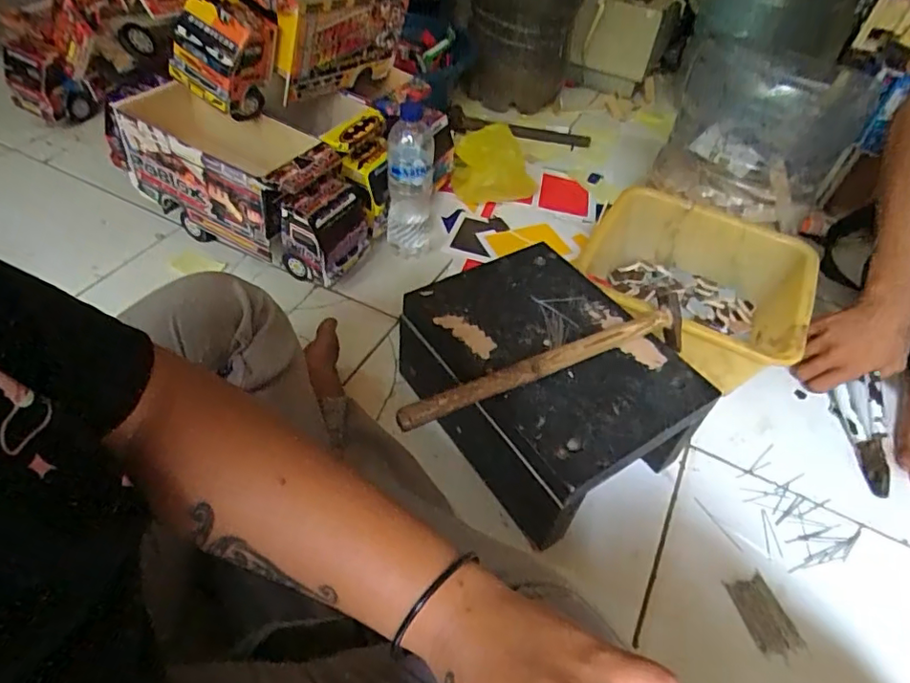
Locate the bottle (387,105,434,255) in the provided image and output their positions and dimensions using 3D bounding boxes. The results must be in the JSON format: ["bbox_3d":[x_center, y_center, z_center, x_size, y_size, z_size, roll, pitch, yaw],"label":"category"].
[{"bbox_3d":[-0.063,-0.223,0.807,0.070,0.212,0.064,2,48,-5],"label":"bottle"}]

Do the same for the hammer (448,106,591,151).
[{"bbox_3d":[0.136,-0.445,1.151,0.295,0.031,0.061,4,43,-3],"label":"hammer"}]

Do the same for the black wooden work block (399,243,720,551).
[{"bbox_3d":[0.087,0.050,0.625,0.237,0.139,0.278,-24,55,-25],"label":"black wooden work block"}]

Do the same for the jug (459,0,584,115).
[{"bbox_3d":[0.133,-0.653,1.141,0.221,0.372,0.213,9,47,2],"label":"jug"}]

